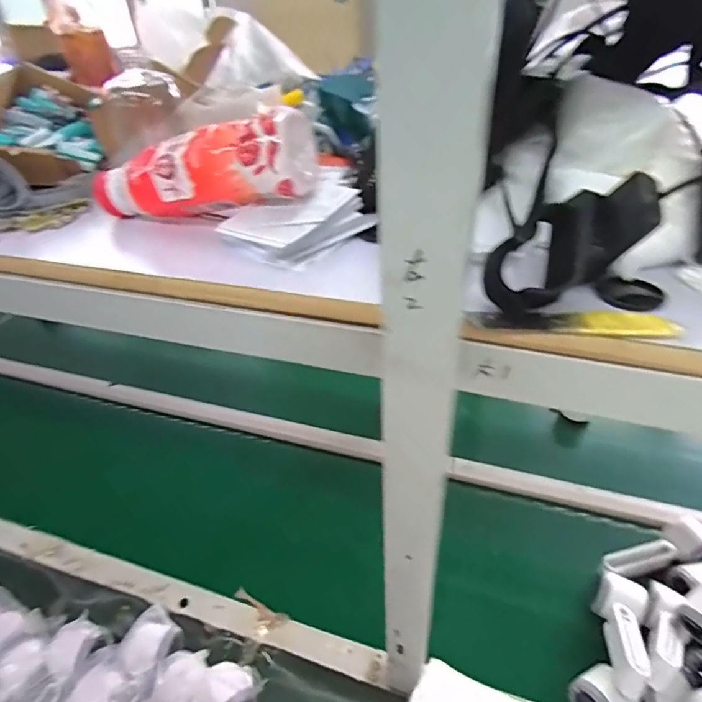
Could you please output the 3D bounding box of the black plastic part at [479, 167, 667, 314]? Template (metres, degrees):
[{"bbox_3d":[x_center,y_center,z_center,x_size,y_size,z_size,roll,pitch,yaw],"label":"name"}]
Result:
[{"bbox_3d":[0.119,-0.058,0.263,0.094,0.031,0.037,-35,37,15],"label":"black plastic part"}]

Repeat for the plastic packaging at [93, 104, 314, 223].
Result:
[{"bbox_3d":[-0.131,-0.143,0.391,0.204,0.067,0.053,-4,37,21],"label":"plastic packaging"}]

